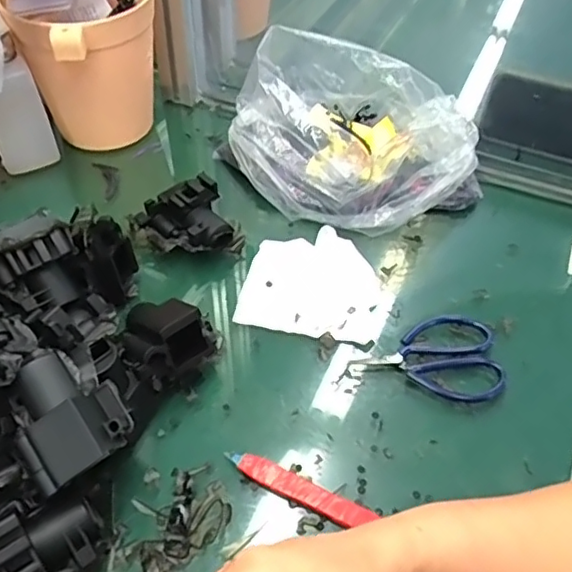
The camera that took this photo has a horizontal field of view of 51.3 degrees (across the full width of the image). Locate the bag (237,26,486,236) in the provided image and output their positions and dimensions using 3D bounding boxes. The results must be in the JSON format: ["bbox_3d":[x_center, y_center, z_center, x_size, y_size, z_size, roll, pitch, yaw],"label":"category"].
[{"bbox_3d":[0.062,-0.141,0.547,0.204,0.108,0.138,20,51,15],"label":"bag"}]

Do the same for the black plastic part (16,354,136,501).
[{"bbox_3d":[-0.130,0.078,0.348,0.054,0.040,0.071,-45,82,2],"label":"black plastic part"}]

